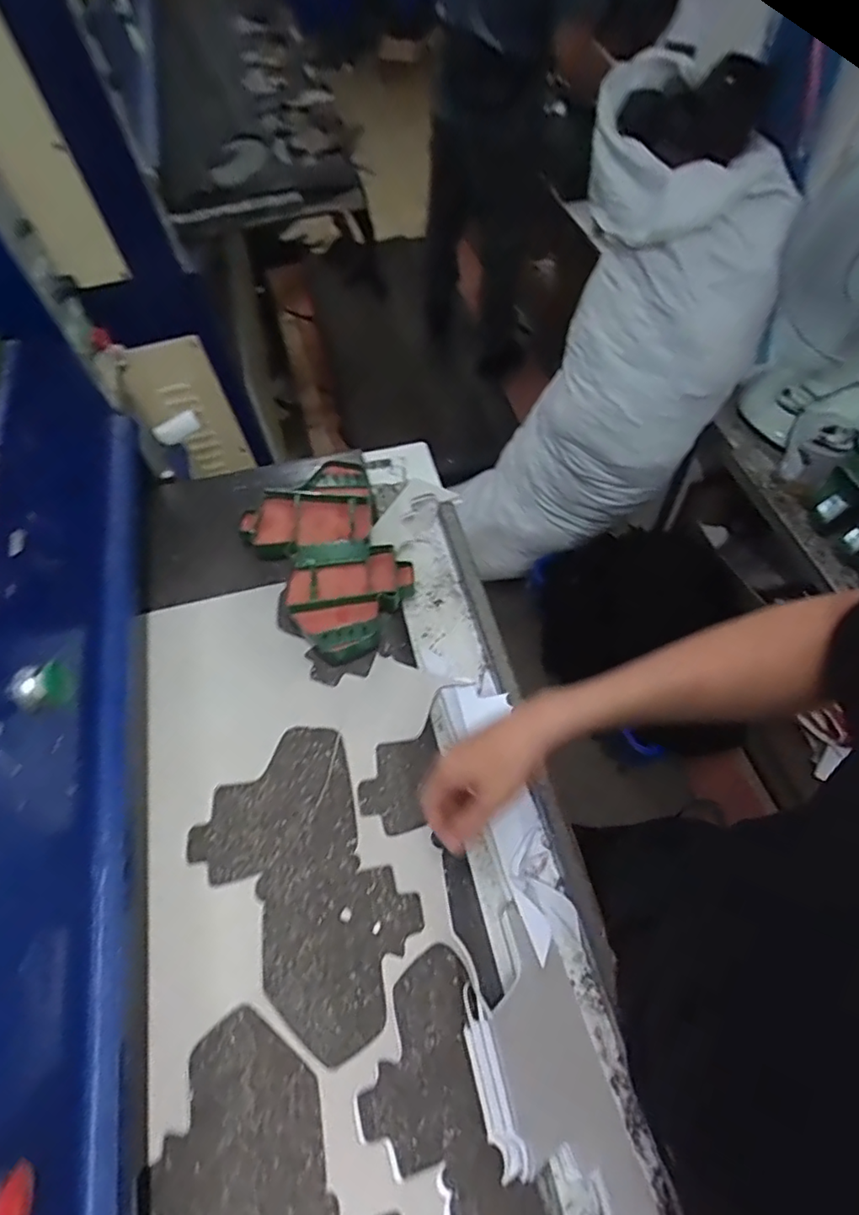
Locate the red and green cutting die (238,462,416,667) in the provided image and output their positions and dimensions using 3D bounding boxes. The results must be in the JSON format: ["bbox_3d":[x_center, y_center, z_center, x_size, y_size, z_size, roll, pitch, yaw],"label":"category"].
[{"bbox_3d":[-0.138,-0.070,0.817,0.182,0.038,0.301,-21,60,-9],"label":"red and green cutting die"}]

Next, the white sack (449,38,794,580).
[{"bbox_3d":[0.404,-0.492,1.405,0.372,1.089,0.463,-18,56,-39],"label":"white sack"}]

